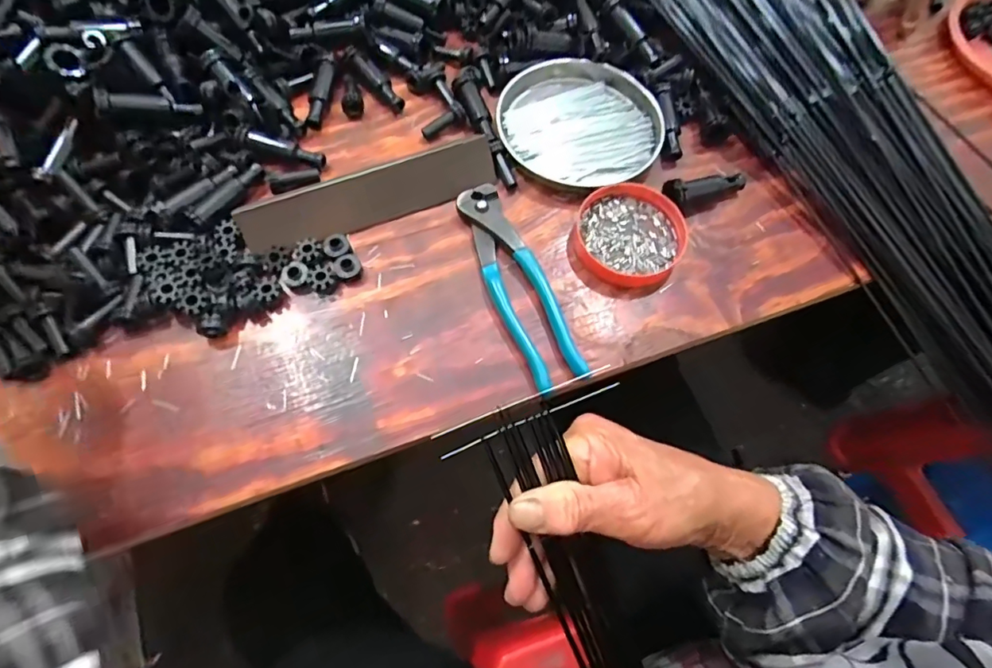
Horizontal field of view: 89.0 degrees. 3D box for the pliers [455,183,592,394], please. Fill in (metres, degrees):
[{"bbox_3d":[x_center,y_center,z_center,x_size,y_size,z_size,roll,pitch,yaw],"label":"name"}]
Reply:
[{"bbox_3d":[0.014,-0.038,0.361,0.041,0.013,0.165,-22,68,-11],"label":"pliers"}]

